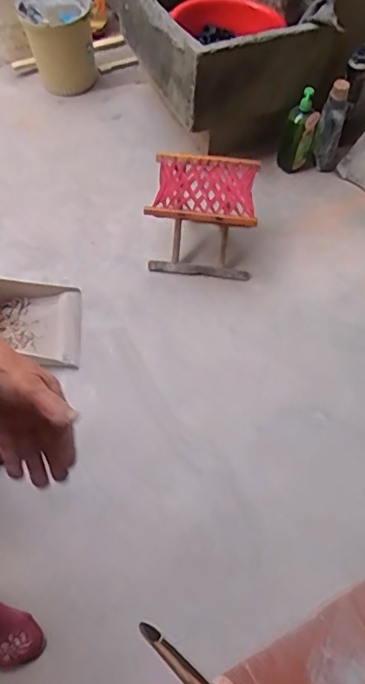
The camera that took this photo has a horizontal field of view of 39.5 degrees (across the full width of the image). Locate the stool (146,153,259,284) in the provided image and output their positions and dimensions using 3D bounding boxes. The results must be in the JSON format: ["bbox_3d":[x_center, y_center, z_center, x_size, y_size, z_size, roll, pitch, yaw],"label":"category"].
[{"bbox_3d":[0.062,-0.343,1.432,0.292,0.242,0.243,12,64,5],"label":"stool"}]

